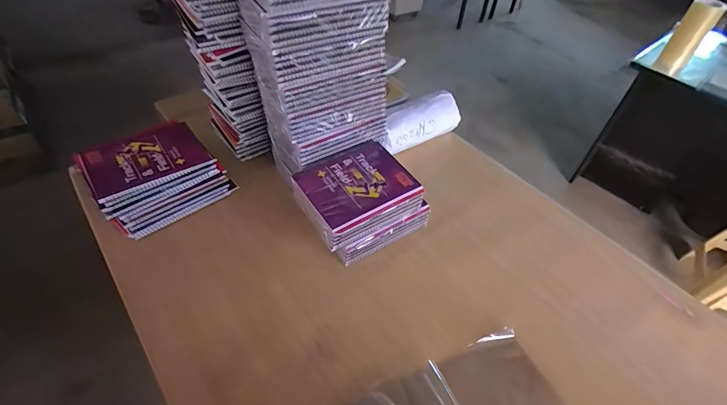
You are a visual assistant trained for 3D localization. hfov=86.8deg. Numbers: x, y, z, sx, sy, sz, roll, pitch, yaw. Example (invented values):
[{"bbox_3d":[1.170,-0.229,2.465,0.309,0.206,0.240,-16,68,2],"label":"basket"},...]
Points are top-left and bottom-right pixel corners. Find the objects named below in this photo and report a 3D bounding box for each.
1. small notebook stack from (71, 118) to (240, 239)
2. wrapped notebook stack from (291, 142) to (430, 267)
[{"bbox_3d":[-0.409,-0.052,0.768,0.153,0.125,0.228,37,55,27],"label":"small notebook stack"},{"bbox_3d":[-0.007,0.000,0.762,0.226,0.125,0.168,-26,54,-26],"label":"wrapped notebook stack"}]

